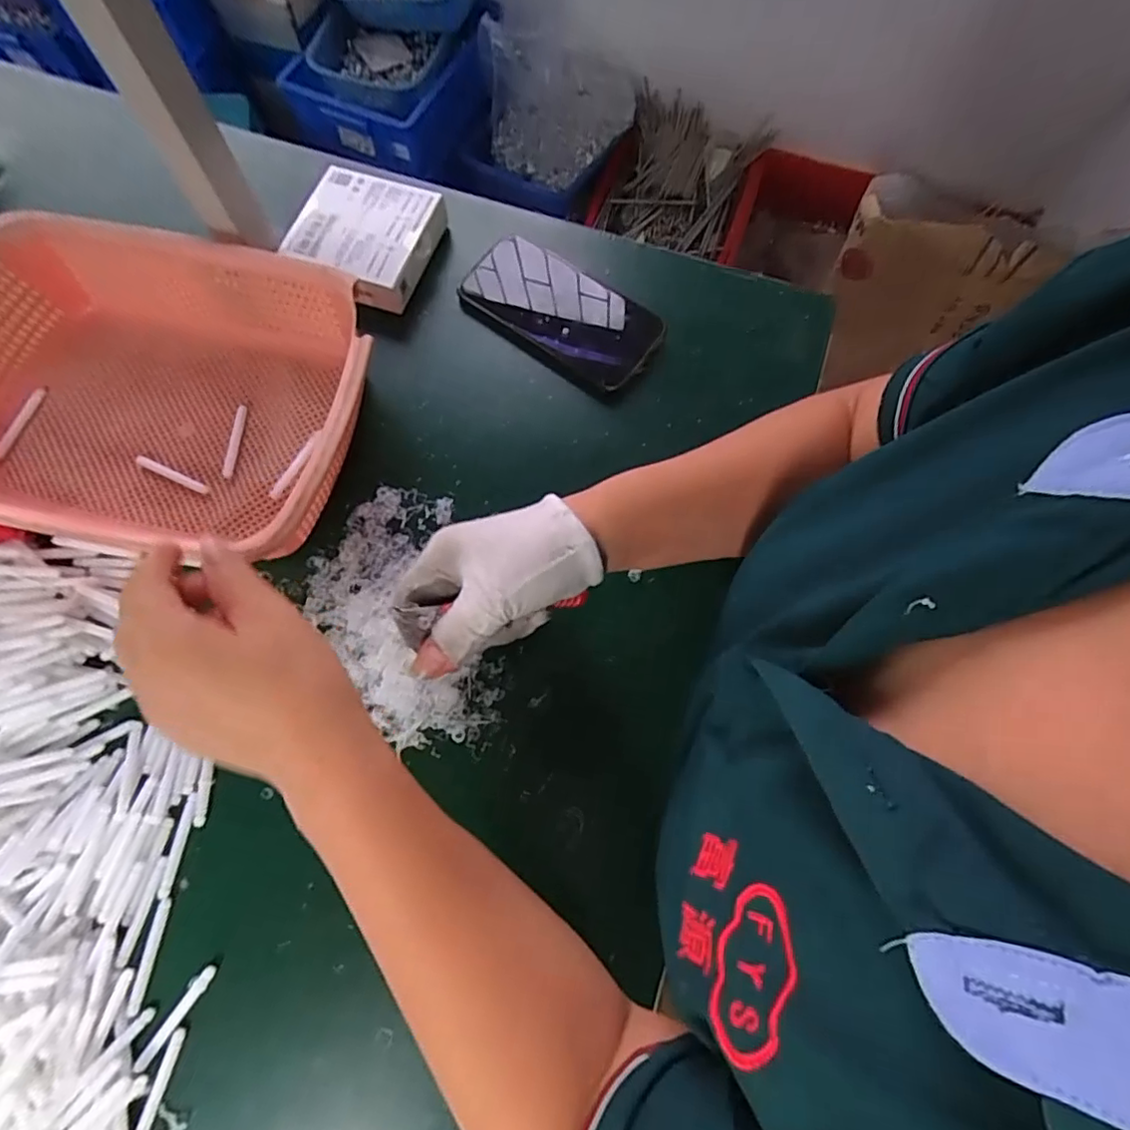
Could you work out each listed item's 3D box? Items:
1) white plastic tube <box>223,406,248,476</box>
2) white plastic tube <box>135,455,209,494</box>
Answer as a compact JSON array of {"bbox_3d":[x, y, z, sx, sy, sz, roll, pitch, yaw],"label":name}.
[{"bbox_3d":[-0.245,-0.093,0.437,0.007,0.004,0.059,2,73,-1],"label":"white plastic tube"},{"bbox_3d":[-0.286,-0.066,0.429,0.062,0.004,0.008,24,73,6],"label":"white plastic tube"}]

